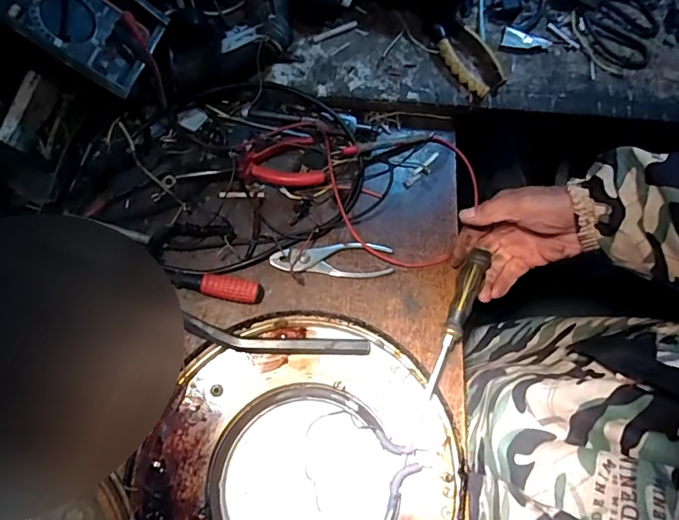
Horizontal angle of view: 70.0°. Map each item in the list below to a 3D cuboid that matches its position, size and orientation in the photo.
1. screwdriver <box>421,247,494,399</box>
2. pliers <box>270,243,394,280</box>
[{"bbox_3d":[0.115,0.066,0.491,0.022,0.028,0.155,21,81,6],"label":"screwdriver"},{"bbox_3d":[-0.006,0.003,0.506,0.125,0.006,0.037,-3,88,-13],"label":"pliers"}]

